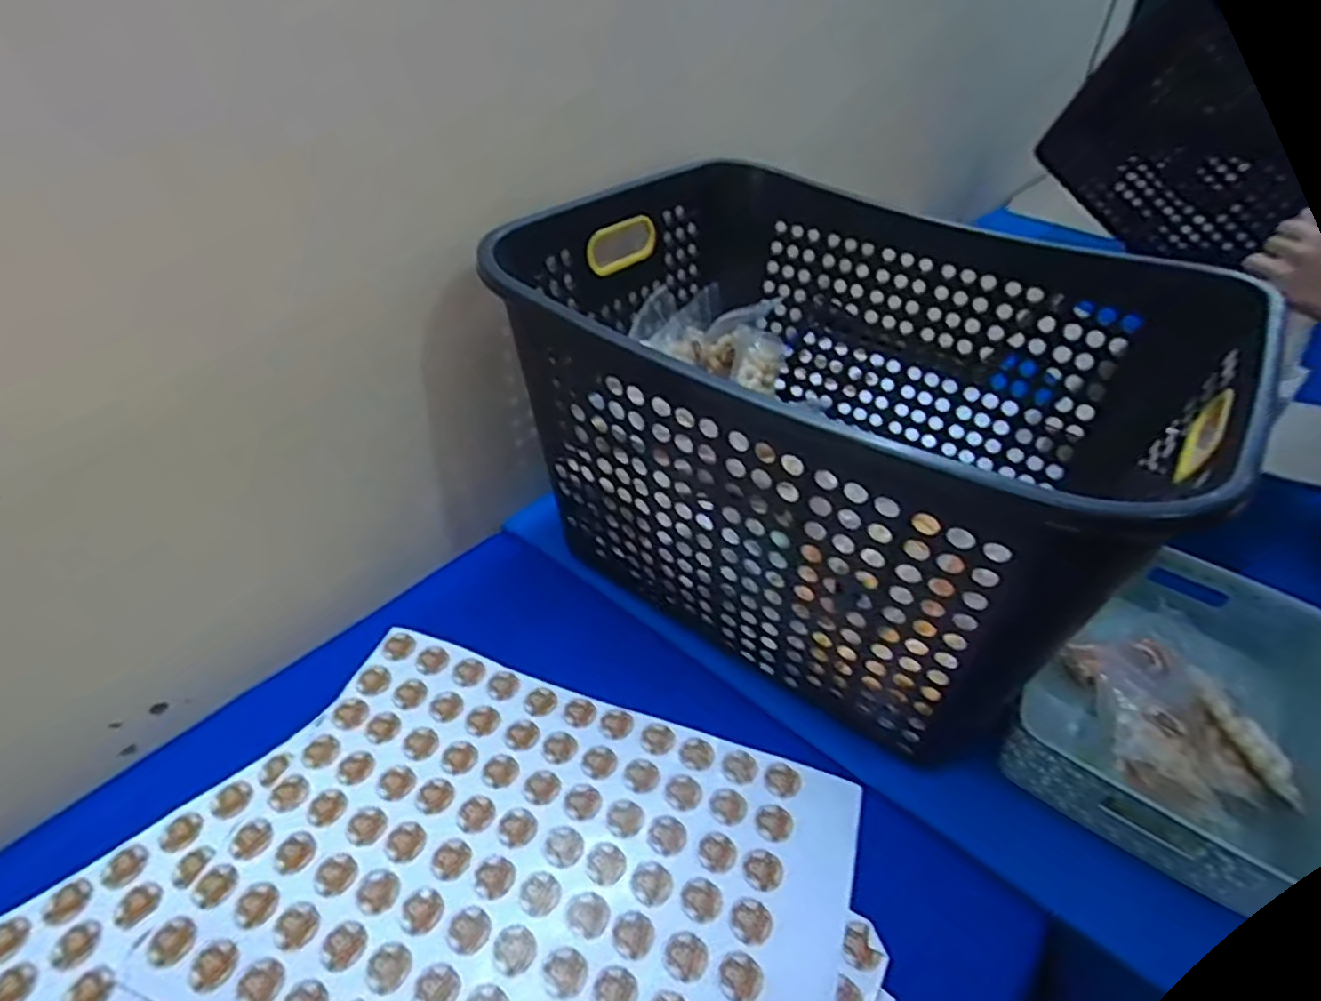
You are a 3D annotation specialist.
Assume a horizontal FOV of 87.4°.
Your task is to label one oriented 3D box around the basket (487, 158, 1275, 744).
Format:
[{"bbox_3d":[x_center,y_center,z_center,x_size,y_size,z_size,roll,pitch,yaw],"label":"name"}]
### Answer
[{"bbox_3d":[0.171,-0.088,0.670,0.530,0.294,0.450,27,47,27],"label":"basket"}]

